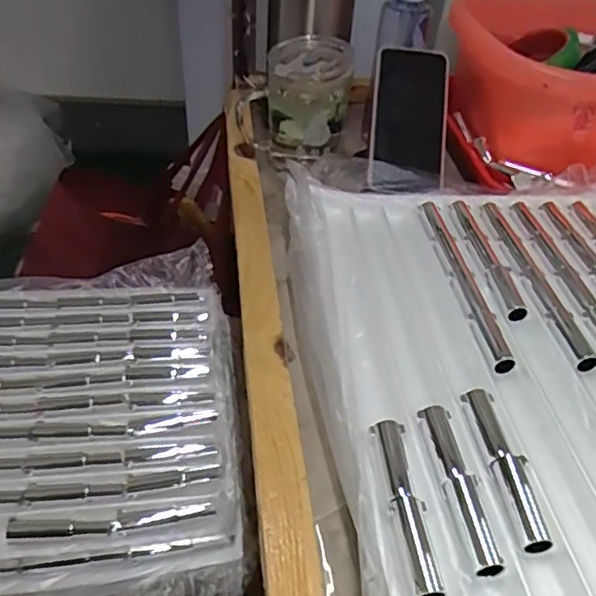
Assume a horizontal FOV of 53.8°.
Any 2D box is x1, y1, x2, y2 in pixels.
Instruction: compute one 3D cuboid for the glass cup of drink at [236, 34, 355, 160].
[{"bbox_3d":[0.000,-0.208,0.633,0.104,0.119,0.086,10,42,7],"label":"glass cup of drink"}]

